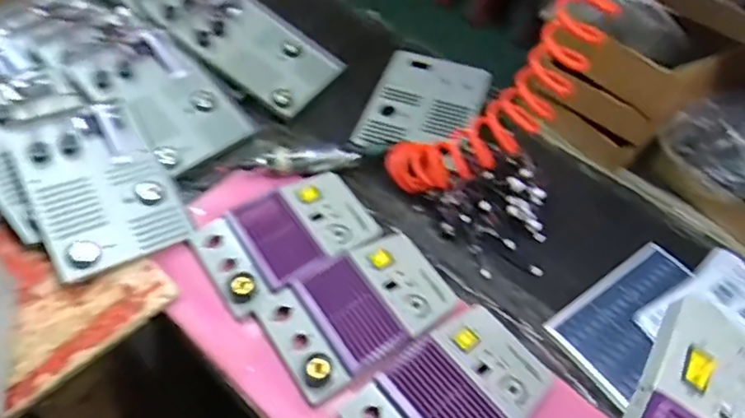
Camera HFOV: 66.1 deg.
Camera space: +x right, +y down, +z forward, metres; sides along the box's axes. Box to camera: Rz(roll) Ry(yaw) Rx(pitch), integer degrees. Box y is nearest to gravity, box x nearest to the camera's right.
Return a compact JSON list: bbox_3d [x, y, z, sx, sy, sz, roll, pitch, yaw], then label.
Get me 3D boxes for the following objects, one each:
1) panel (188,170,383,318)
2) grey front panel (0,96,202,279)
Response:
[{"bbox_3d":[-0.120,0.027,0.804,0.237,0.031,0.152,-29,59,-22],"label":"panel"},{"bbox_3d":[-0.390,-0.035,0.823,0.182,0.027,0.253,-22,70,-29],"label":"grey front panel"}]

